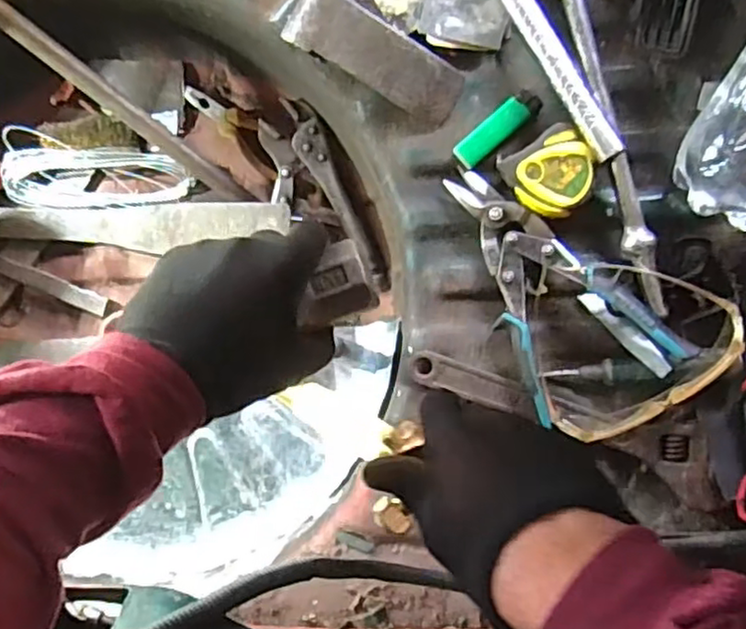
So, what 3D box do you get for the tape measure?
[{"bbox_3d":[0.145,-0.114,0.546,0.062,0.038,0.064,-32,89,8],"label":"tape measure"}]

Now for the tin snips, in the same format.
[{"bbox_3d":[0.137,-0.029,0.547,0.124,0.038,0.223,-32,89,8],"label":"tin snips"}]

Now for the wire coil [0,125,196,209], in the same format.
[{"bbox_3d":[-0.312,-0.151,0.760,0.217,0.032,0.082,11,95,6],"label":"wire coil"}]

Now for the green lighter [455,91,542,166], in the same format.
[{"bbox_3d":[0.105,-0.157,0.569,0.081,0.009,0.026,-38,88,8],"label":"green lighter"}]

